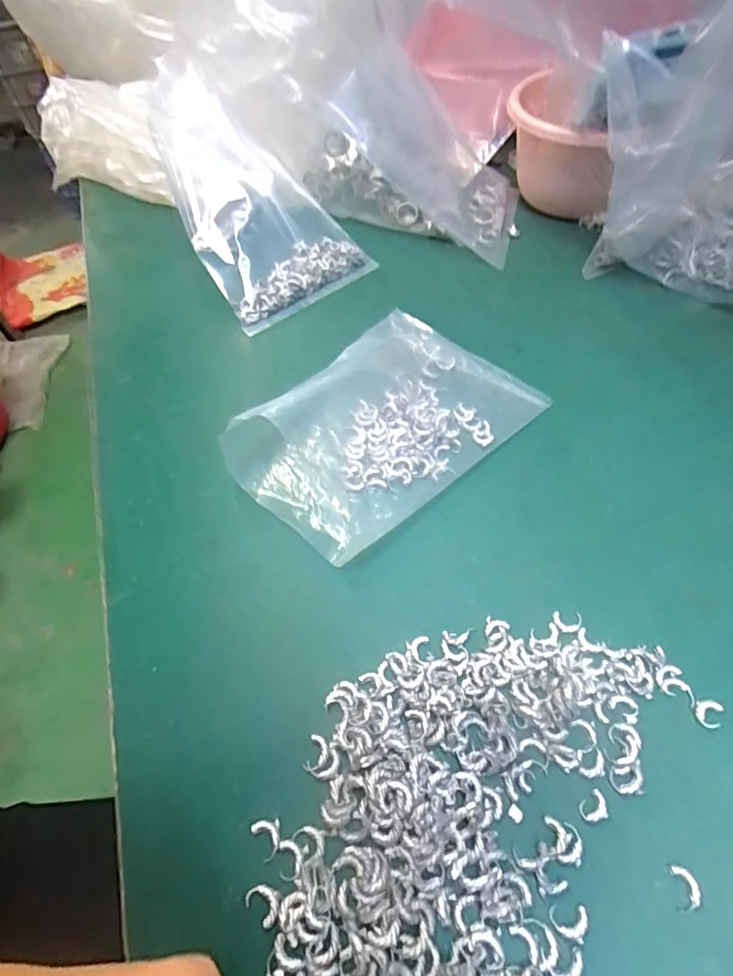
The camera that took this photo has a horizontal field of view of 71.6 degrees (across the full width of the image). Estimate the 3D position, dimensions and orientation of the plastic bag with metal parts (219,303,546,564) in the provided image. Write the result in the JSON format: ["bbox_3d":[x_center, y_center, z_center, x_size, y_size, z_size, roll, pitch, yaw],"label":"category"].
[{"bbox_3d":[0.009,-0.052,0.344,0.195,0.028,0.132,-37,62,-20],"label":"plastic bag with metal parts"}]

